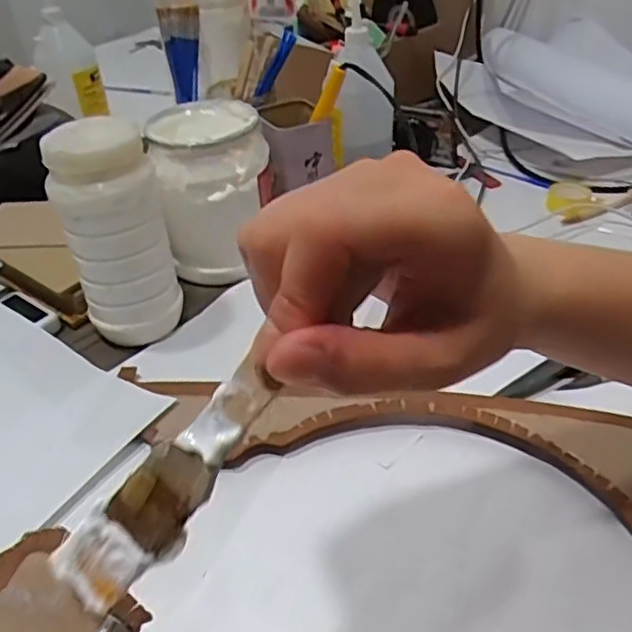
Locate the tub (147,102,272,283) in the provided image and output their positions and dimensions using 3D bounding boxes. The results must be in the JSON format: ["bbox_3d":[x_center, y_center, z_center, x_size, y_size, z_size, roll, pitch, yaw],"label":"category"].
[{"bbox_3d":[-0.097,-0.125,0.631,0.103,0.135,0.115,-8,38,-6],"label":"tub"}]

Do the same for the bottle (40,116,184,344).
[{"bbox_3d":[-0.163,-0.063,0.533,0.077,0.181,0.072,-14,39,-13],"label":"bottle"}]

